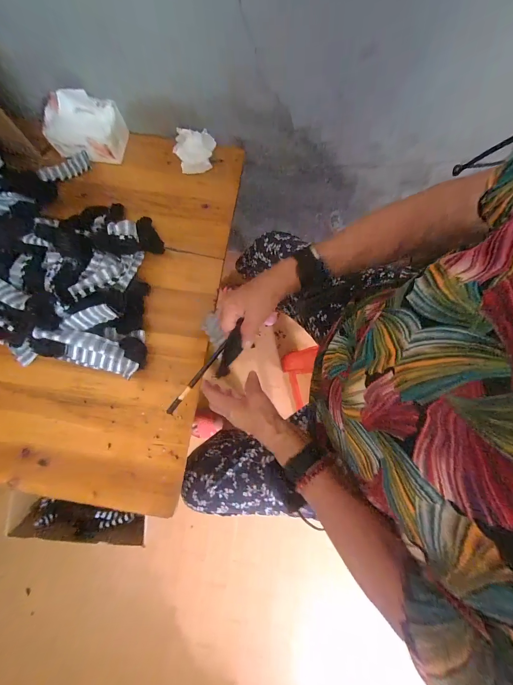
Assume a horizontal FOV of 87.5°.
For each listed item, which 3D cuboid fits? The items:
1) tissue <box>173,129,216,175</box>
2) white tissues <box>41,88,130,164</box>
[{"bbox_3d":[-0.130,-0.409,0.569,0.090,0.047,0.074,-12,81,-3],"label":"tissue"},{"bbox_3d":[-0.349,-0.440,0.536,0.149,0.107,0.084,3,80,-1],"label":"white tissues"}]

